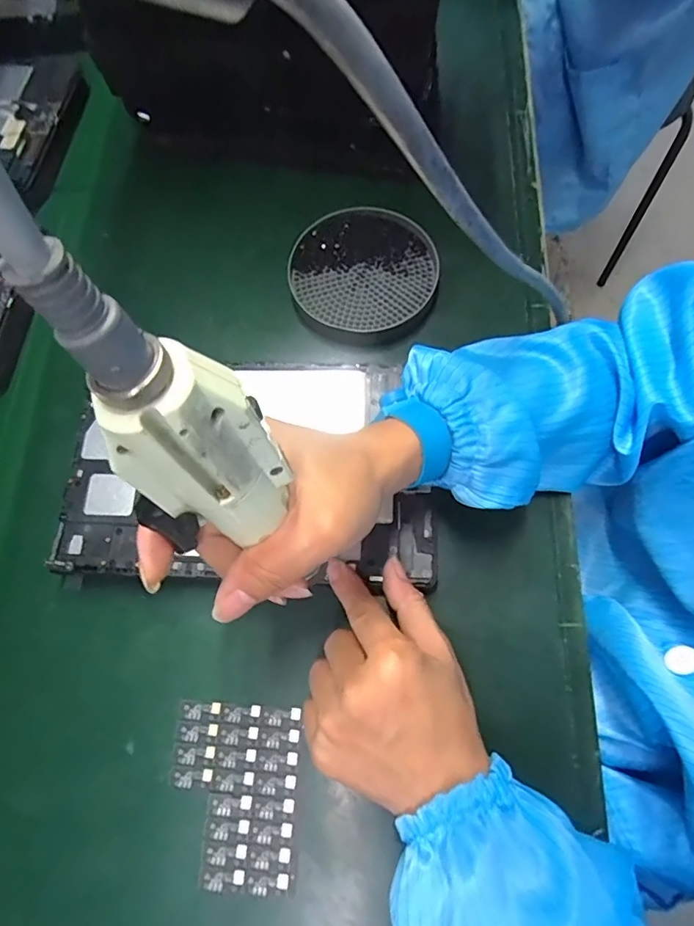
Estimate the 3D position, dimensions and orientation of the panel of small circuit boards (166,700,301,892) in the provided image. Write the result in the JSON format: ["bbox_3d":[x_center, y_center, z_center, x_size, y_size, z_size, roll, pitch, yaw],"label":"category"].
[{"bbox_3d":[-0.066,0.191,0.289,0.074,0.004,0.092,2,71,4],"label":"panel of small circuit boards"}]

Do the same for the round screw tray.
[{"bbox_3d":[0.013,-0.147,0.391,0.112,0.024,0.105,-1,71,3],"label":"round screw tray"}]

